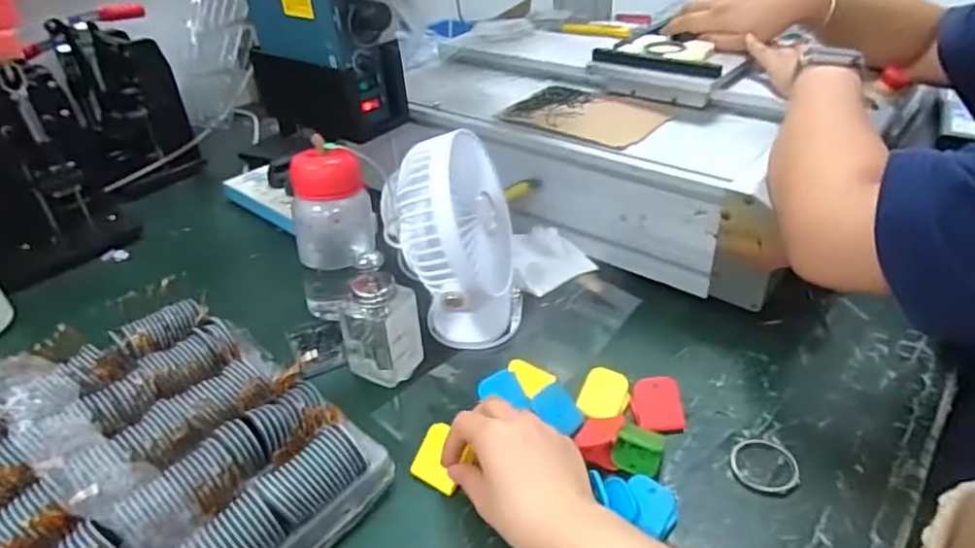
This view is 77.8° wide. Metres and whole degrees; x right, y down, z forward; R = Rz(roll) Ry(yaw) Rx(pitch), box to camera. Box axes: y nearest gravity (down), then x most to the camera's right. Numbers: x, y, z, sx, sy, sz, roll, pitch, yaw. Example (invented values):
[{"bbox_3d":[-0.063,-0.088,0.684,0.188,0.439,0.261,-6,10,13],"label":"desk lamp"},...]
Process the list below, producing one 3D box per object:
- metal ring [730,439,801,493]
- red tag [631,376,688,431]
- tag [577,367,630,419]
[{"bbox_3d":[0.205,0.140,0.444,0.047,0.005,0.045,-2,35,2],"label":"metal ring"},{"bbox_3d":[0.139,0.106,0.492,0.039,0.007,0.043,-9,78,0],"label":"red tag"},{"bbox_3d":[0.099,0.101,0.505,0.038,0.007,0.041,17,83,24],"label":"tag"}]

